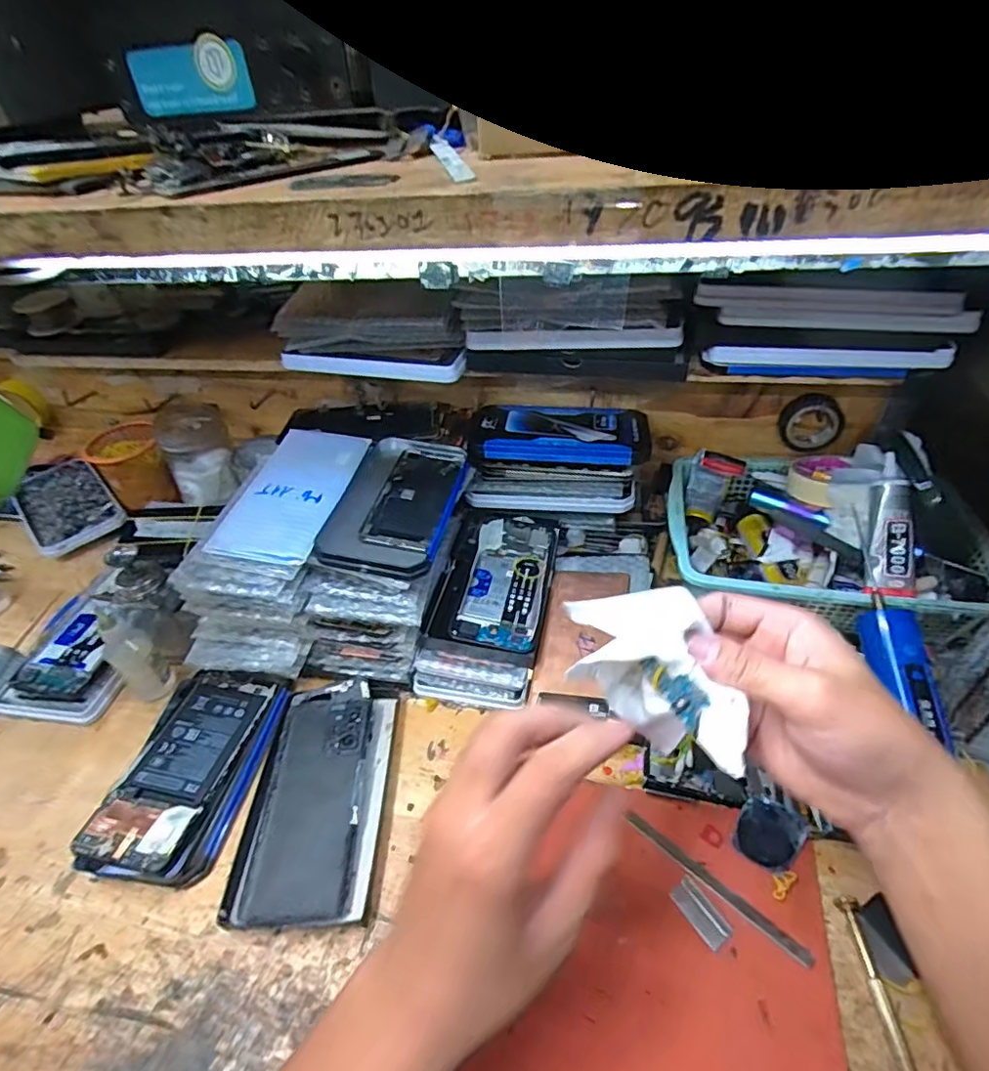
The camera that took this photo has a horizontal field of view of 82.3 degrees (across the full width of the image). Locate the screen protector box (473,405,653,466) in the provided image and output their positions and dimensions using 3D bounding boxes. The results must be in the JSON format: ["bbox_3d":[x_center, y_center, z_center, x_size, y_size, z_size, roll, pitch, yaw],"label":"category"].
[{"bbox_3d":[0.066,-0.104,0.572,0.175,0.022,0.090,3,42,9],"label":"screen protector box"}]

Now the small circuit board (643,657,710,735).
[{"bbox_3d":[0.091,0.077,0.285,0.006,0.020,0.040,3,44,-46],"label":"small circuit board"}]

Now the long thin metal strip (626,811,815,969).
[{"bbox_3d":[0.145,0.231,0.376,0.127,0.004,0.009,29,52,32],"label":"long thin metal strip"}]

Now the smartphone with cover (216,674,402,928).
[{"bbox_3d":[-0.133,0.198,0.439,0.100,0.017,0.176,-2,42,3],"label":"smartphone with cover"}]

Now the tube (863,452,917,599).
[{"bbox_3d":[0.343,-0.009,0.489,0.039,0.017,0.120,3,83,9],"label":"tube"}]

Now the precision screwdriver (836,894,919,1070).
[{"bbox_3d":[0.224,0.269,0.324,0.010,0.005,0.108,-2,42,2],"label":"precision screwdriver"}]

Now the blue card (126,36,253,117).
[{"bbox_3d":[-0.144,-0.216,0.268,0.059,0.026,0.006,2,41,9],"label":"blue card"}]

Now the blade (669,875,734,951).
[{"bbox_3d":[0.134,0.243,0.366,0.021,0.004,0.038,-28,47,-24],"label":"blade"}]

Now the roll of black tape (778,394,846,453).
[{"bbox_3d":[0.315,-0.111,0.564,0.053,0.054,0.023,2,42,7],"label":"roll of black tape"}]

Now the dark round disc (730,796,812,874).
[{"bbox_3d":[0.189,0.204,0.389,0.039,0.007,0.044,25,50,29],"label":"dark round disc"}]

